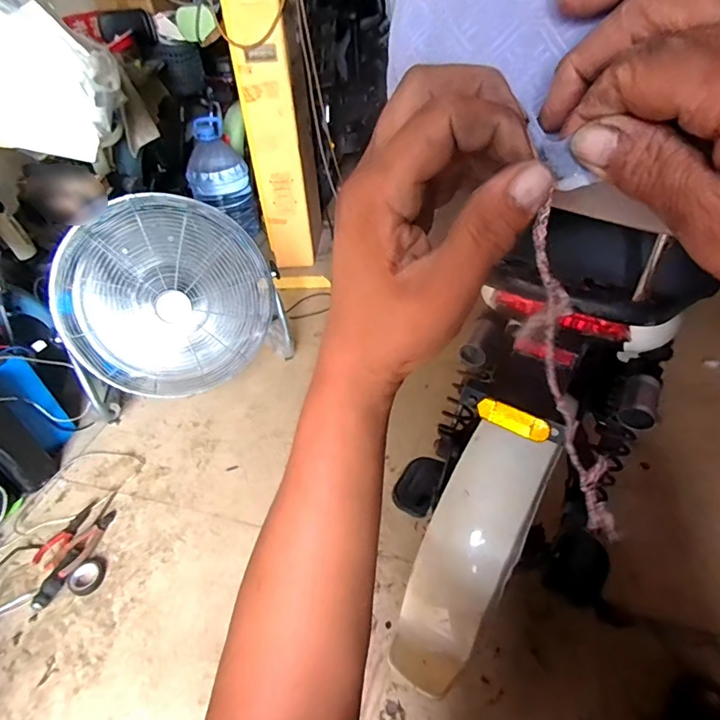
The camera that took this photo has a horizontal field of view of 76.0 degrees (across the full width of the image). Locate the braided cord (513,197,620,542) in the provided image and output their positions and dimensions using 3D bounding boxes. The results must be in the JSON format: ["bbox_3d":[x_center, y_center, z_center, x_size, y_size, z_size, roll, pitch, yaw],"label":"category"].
[{"bbox_3d":[0.105,0.016,0.230,0.026,0.178,0.019,-37,24,-30],"label":"braided cord"}]

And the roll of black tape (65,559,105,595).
[{"bbox_3d":[-0.559,0.444,0.942,0.065,0.020,0.066,-3,42,3],"label":"roll of black tape"}]

